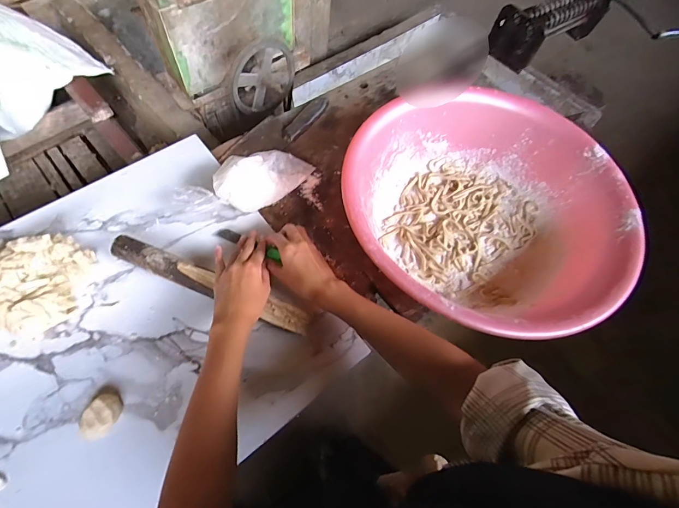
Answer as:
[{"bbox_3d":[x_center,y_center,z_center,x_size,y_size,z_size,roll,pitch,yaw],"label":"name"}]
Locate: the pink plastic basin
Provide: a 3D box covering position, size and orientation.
[{"bbox_3d":[0.211,-0.063,0.530,0.396,0.127,0.391,3,63,-5],"label":"pink plastic basin"}]

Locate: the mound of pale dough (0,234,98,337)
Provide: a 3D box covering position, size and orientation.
[{"bbox_3d":[-0.431,0.030,0.467,0.136,0.065,0.153,7,64,-1],"label":"mound of pale dough"}]

